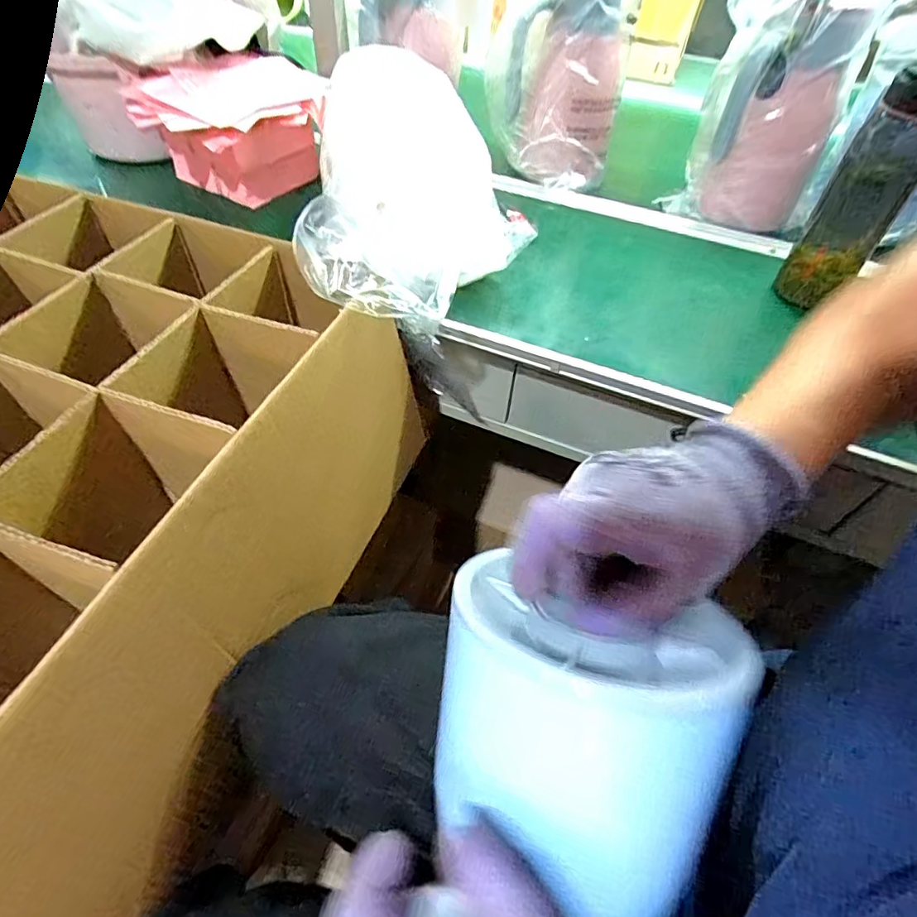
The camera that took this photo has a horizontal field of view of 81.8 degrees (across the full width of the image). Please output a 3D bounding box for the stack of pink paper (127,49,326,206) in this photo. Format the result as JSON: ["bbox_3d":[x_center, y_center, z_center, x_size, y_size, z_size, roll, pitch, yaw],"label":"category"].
[{"bbox_3d":[-0.289,-0.433,0.707,0.237,0.128,0.184,-24,56,-21],"label":"stack of pink paper"}]

